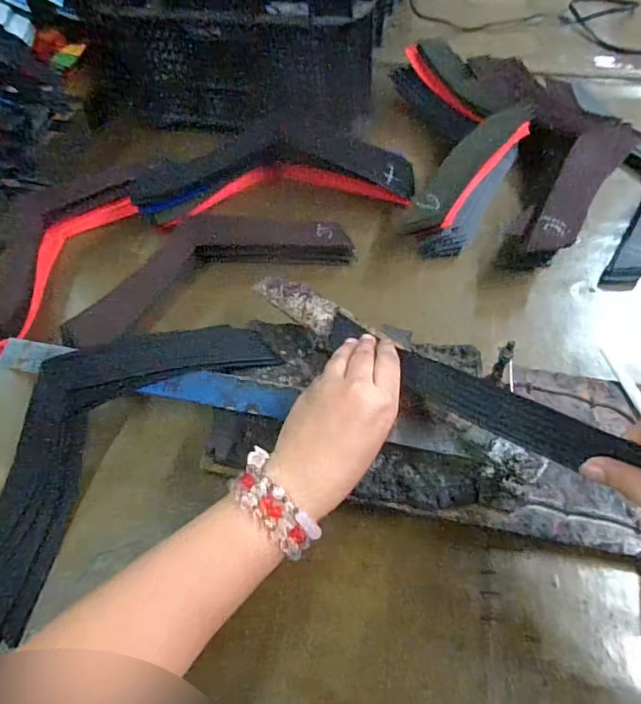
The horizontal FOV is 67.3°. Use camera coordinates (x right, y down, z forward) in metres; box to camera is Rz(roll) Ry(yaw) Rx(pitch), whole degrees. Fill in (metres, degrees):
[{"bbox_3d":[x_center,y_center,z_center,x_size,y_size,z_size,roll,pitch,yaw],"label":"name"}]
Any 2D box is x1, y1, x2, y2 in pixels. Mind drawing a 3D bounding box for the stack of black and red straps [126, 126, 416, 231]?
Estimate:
[{"bbox_3d":[-0.049,-0.235,0.613,0.317,0.056,0.107,-5,56,0],"label":"stack of black and red straps"}]

